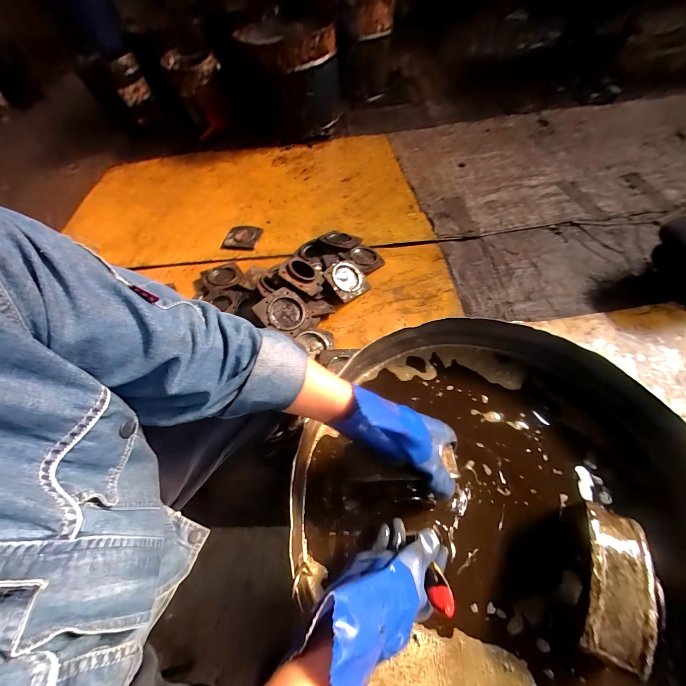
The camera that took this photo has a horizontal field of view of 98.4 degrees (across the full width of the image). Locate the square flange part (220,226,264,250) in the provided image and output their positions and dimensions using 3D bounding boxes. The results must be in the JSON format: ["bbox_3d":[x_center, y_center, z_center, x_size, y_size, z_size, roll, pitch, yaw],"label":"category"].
[{"bbox_3d":[-0.500,-0.514,1.444,0.183,0.036,0.170,9,57,5],"label":"square flange part"}]

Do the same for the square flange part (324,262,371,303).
[{"bbox_3d":[0.023,-0.246,1.143,0.177,0.021,0.150,-36,90,-31],"label":"square flange part"}]

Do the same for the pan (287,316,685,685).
[{"bbox_3d":[0.215,0.226,0.426,0.530,0.124,0.556,-3,58,4],"label":"pan"}]

